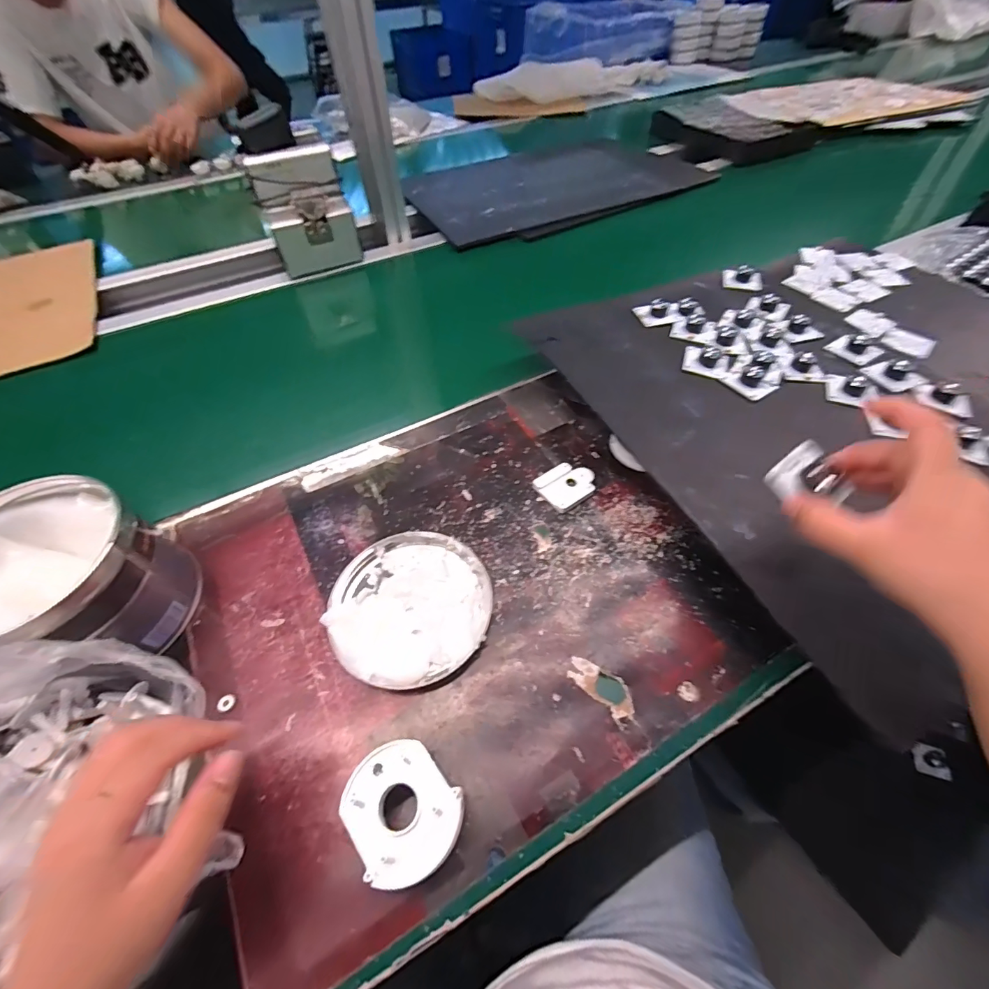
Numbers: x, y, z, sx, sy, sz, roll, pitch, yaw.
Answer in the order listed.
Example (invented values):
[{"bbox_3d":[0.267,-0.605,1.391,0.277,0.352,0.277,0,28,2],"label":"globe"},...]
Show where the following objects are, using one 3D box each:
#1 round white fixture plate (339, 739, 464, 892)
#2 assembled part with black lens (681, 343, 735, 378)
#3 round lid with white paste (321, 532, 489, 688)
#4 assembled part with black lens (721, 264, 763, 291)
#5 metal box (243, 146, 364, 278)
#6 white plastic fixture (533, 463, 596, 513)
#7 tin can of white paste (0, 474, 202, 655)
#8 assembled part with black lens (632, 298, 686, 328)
[{"bbox_3d":[-0.056,0.195,0.274,0.071,0.031,0.060,36,62,24],"label":"round white fixture plate"},{"bbox_3d":[0.226,-0.145,0.461,0.050,0.013,0.051,16,56,13],"label":"assembled part with black lens"},{"bbox_3d":[-0.069,0.088,0.363,0.124,0.015,0.130,-1,54,1],"label":"round lid with white paste"},{"bbox_3d":[0.323,-0.281,0.574,0.047,0.016,0.034,11,55,9],"label":"assembled part with black lens"},{"bbox_3d":[-0.287,-0.432,0.683,0.126,0.138,0.087,-20,56,-13],"label":"metal box"},{"bbox_3d":[0.072,-0.009,0.434,0.056,0.009,0.045,-33,59,-21],"label":"white plastic fixture"},{"bbox_3d":[-0.315,0.068,0.333,0.126,0.101,0.120,-1,54,1],"label":"tin can of white paste"},{"bbox_3d":[0.194,-0.215,0.517,0.047,0.015,0.035,-6,54,-3],"label":"assembled part with black lens"}]

